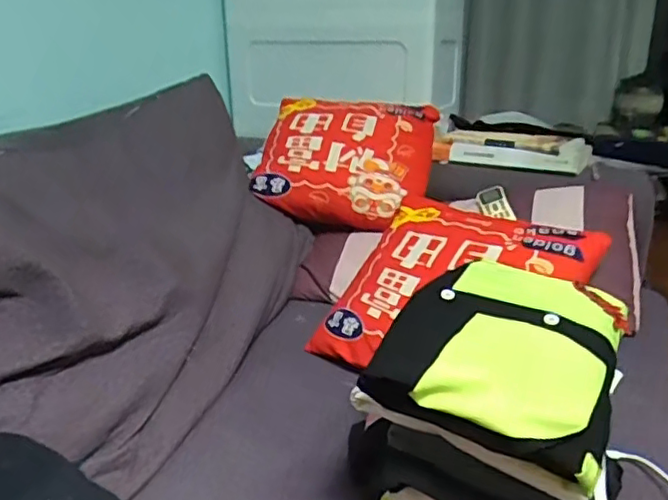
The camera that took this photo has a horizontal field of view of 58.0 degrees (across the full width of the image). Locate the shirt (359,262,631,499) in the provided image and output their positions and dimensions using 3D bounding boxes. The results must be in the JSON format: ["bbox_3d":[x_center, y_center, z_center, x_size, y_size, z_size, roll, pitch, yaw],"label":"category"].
[{"bbox_3d":[0.177,0.094,0.618,0.209,0.065,0.292,10,24,26],"label":"shirt"}]

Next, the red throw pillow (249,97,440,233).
[{"bbox_3d":[0.024,-0.188,1.237,0.343,0.110,0.298,9,64,2],"label":"red throw pillow"}]

